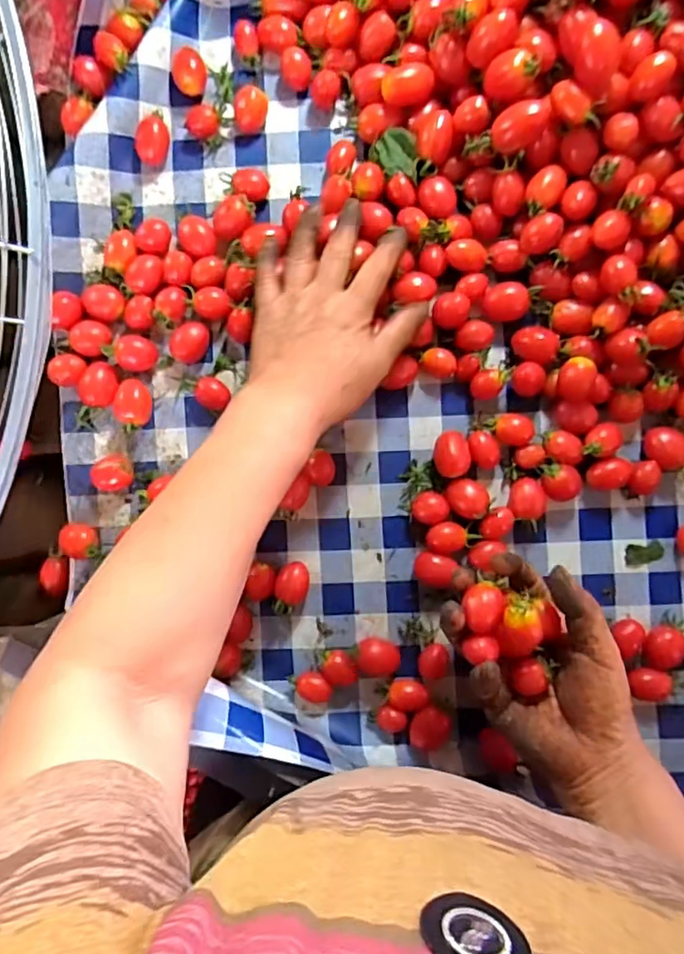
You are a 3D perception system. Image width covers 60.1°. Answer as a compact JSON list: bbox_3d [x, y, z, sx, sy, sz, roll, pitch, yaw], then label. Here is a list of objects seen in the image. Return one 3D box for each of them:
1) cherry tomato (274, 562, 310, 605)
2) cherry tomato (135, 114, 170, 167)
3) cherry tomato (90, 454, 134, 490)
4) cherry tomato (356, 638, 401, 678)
[{"bbox_3d":[-0.037,0.078,0.441,0.023,0.020,0.029,17,89,0],"label":"cherry tomato"},{"bbox_3d":[-0.143,-0.253,0.445,0.024,0.018,0.033,5,89,0],"label":"cherry tomato"},{"bbox_3d":[-0.174,-0.004,0.451,0.031,0.020,0.027,-10,89,0],"label":"cherry tomato"},{"bbox_3d":[0.027,0.131,0.437,0.031,0.021,0.027,-4,89,0],"label":"cherry tomato"}]

